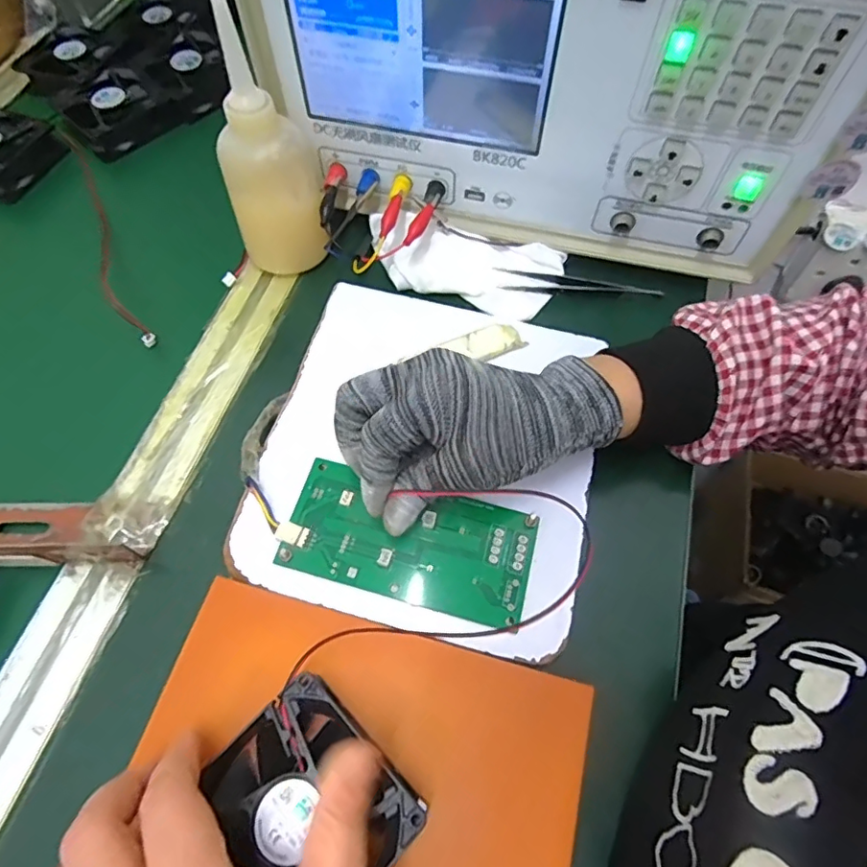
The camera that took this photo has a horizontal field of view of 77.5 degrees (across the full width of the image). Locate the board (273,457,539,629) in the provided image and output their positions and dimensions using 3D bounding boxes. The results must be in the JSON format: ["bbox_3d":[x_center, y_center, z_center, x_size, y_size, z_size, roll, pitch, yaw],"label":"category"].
[{"bbox_3d":[-0.014,0.059,0.299,0.132,0.007,0.064,12,64,4],"label":"board"}]

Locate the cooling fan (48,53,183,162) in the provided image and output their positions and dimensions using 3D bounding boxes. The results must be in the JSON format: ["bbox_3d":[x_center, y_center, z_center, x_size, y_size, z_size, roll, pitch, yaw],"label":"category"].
[{"bbox_3d":[-0.291,-0.296,0.489,0.081,0.025,0.090,-40,69,-17],"label":"cooling fan"}]

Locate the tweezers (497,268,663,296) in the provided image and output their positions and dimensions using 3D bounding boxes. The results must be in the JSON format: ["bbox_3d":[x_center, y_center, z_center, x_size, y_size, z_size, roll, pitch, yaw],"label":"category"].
[{"bbox_3d":[0.105,-0.107,0.392,0.117,0.006,0.018,6,64,4],"label":"tweezers"}]

